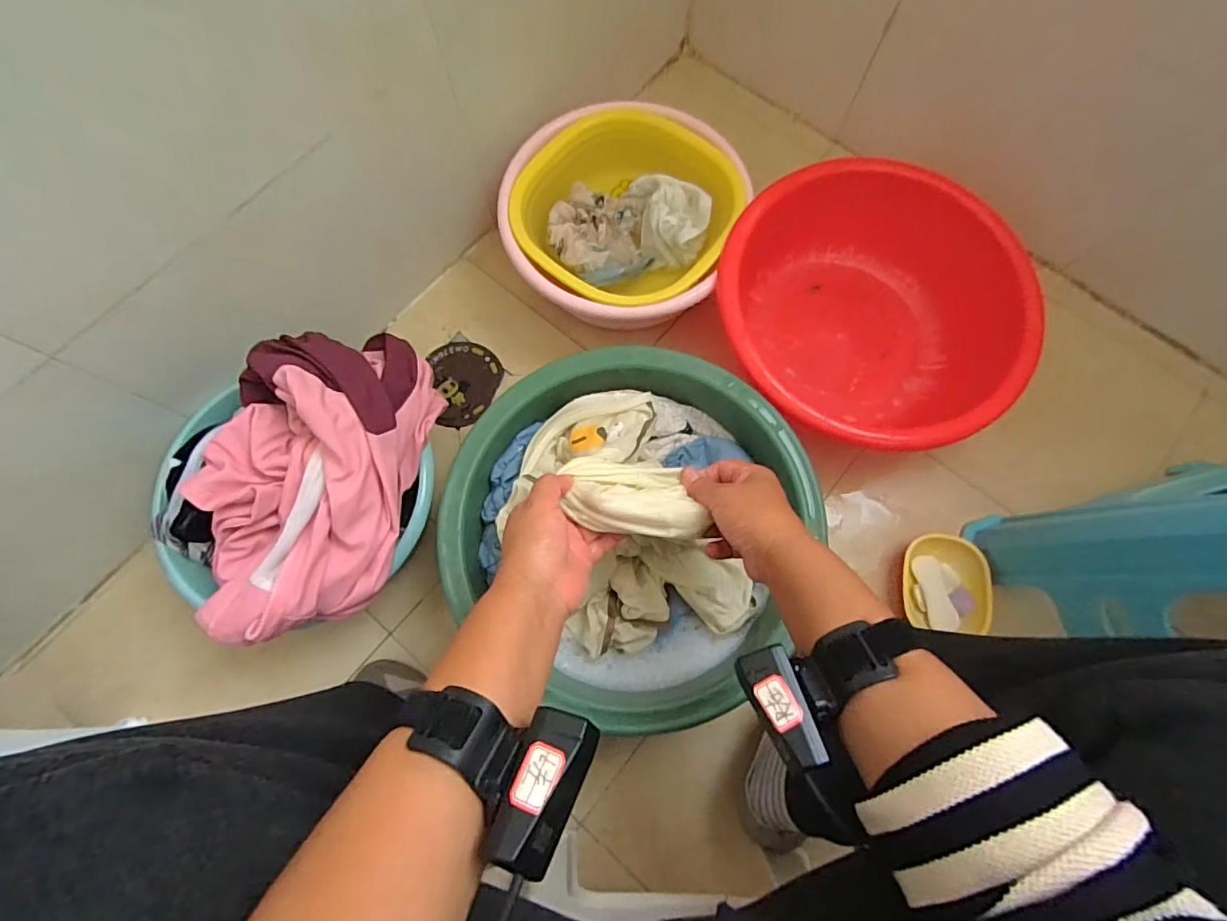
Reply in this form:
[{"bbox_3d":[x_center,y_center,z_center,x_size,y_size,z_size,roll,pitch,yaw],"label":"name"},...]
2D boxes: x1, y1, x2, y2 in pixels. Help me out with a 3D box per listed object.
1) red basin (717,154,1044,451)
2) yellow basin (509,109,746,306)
[{"bbox_3d":[0.298,-0.188,0.675,0.349,0.142,0.358,0,74,-1],"label":"red basin"},{"bbox_3d":[0.006,-0.306,0.665,0.271,0.087,0.244,28,76,7],"label":"yellow basin"}]

